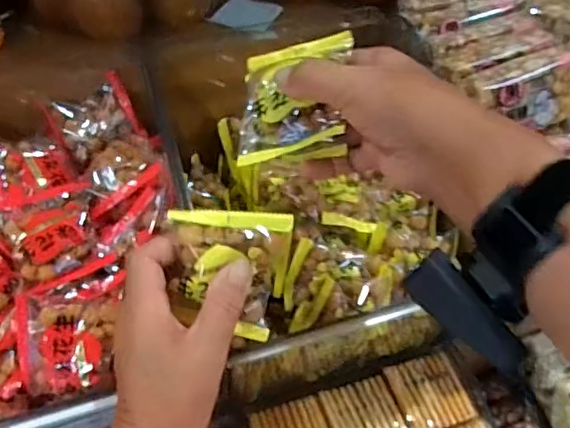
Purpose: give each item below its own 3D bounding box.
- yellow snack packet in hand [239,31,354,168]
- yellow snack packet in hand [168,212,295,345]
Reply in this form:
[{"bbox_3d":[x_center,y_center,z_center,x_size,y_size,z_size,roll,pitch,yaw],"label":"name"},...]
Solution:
[{"bbox_3d":[0.004,-0.080,0.377,0.075,0.017,0.088,-4,66,21],"label":"yellow snack packet in hand"},{"bbox_3d":[-0.037,0.041,0.365,0.074,0.083,0.019,2,13,-9],"label":"yellow snack packet in hand"}]

